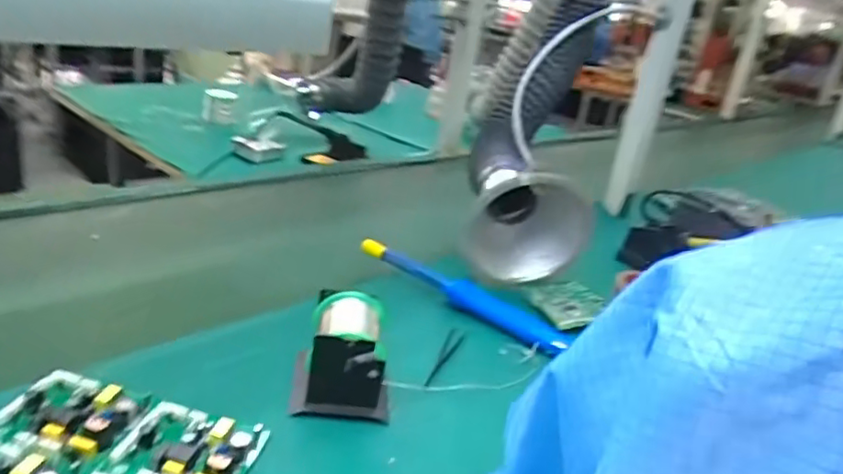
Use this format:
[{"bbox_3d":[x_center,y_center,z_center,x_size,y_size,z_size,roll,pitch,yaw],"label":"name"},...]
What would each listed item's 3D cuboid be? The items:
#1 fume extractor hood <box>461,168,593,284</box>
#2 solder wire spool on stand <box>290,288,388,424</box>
[{"bbox_3d":[0.154,-0.027,0.880,0.163,0.162,0.164,12,22,16],"label":"fume extractor hood"},{"bbox_3d":[-0.072,0.108,0.576,0.088,0.083,0.092,3,22,-6],"label":"solder wire spool on stand"}]

